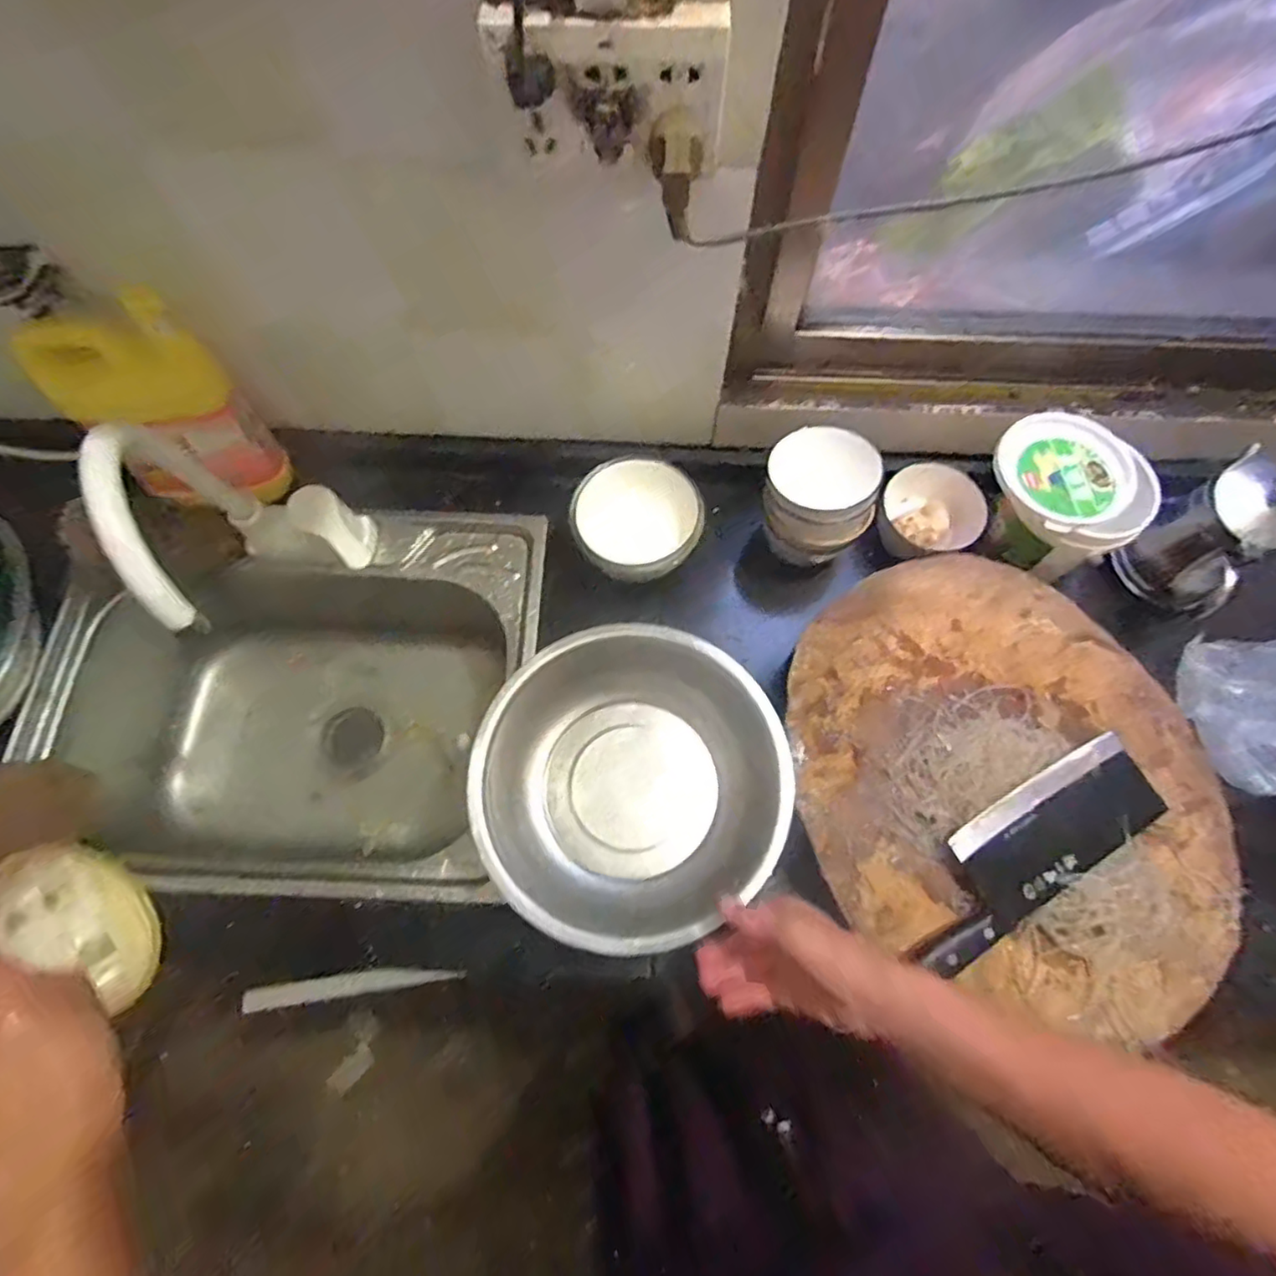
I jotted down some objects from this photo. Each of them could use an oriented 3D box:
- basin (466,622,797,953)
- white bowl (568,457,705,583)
[{"bbox_3d":[-0.008,0.141,0.615,0.275,0.121,0.273,0,68,-1],"label":"basin"},{"bbox_3d":[-0.003,-0.138,0.688,0.141,0.040,0.138,0,68,-1],"label":"white bowl"}]

